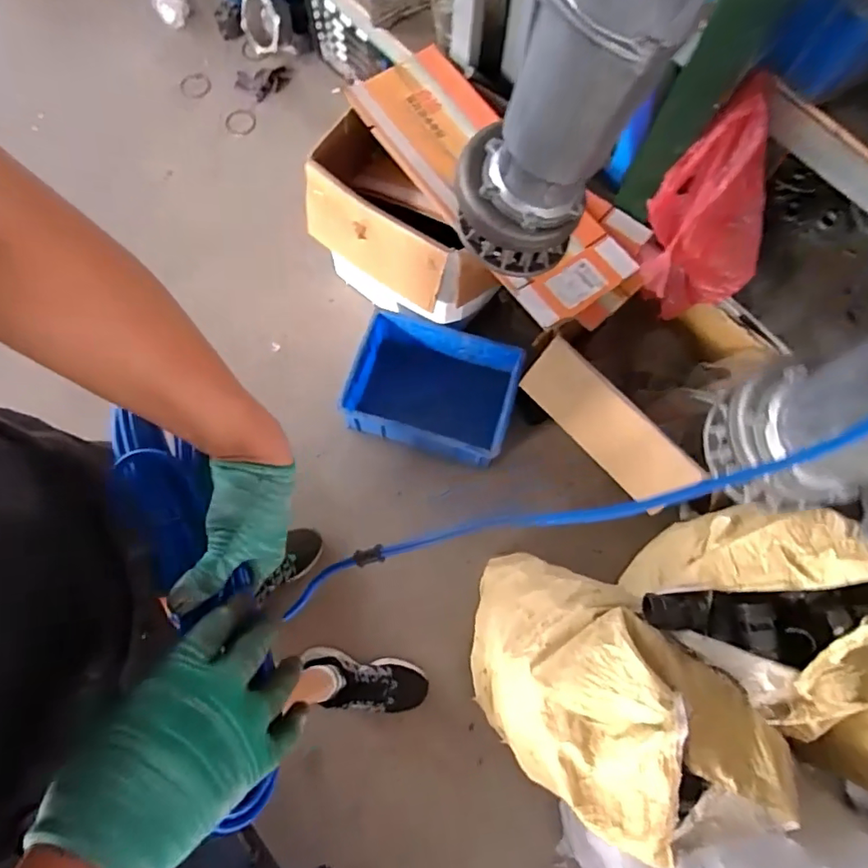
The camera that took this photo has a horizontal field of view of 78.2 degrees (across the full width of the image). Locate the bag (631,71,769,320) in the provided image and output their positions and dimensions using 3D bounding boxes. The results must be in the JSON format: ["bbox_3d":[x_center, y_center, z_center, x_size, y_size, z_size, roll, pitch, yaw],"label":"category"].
[{"bbox_3d":[0.498,-0.369,0.971,0.197,0.485,0.159,-36,57,-11],"label":"bag"}]

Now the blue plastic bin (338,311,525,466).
[{"bbox_3d":[-0.001,-0.109,1.373,0.390,0.198,0.315,17,74,3],"label":"blue plastic bin"}]

